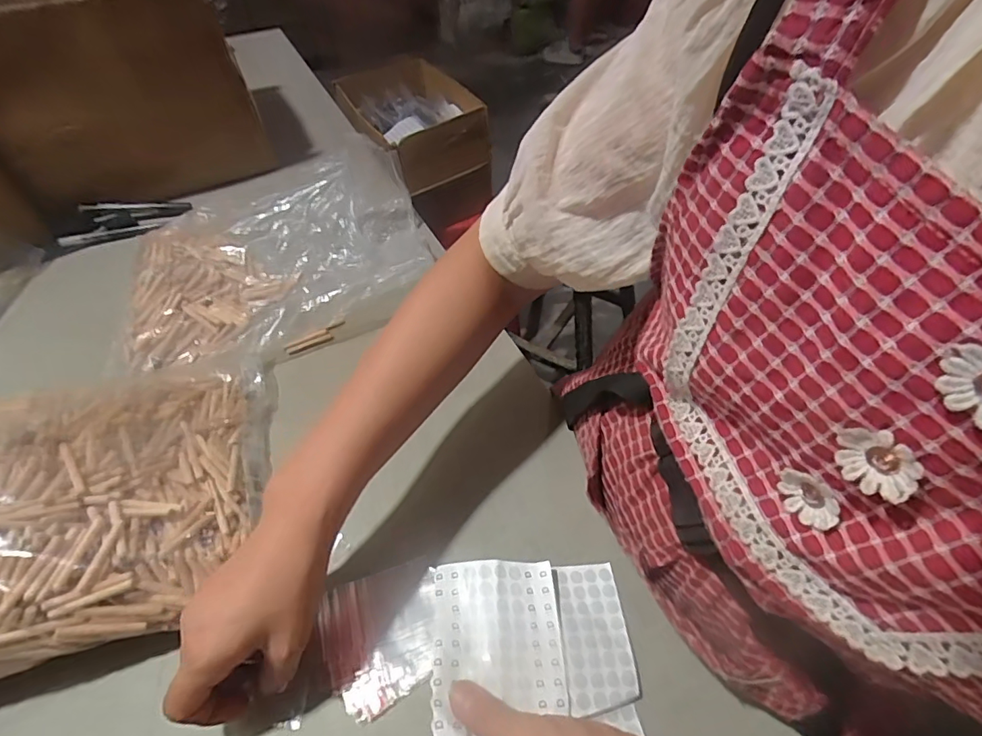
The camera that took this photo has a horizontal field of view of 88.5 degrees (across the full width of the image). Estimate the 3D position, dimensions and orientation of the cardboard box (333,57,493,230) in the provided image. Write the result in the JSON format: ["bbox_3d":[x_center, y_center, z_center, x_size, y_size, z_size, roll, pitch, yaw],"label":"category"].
[{"bbox_3d":[-0.187,-0.572,1.286,0.269,0.230,0.426,-28,56,-20],"label":"cardboard box"}]

